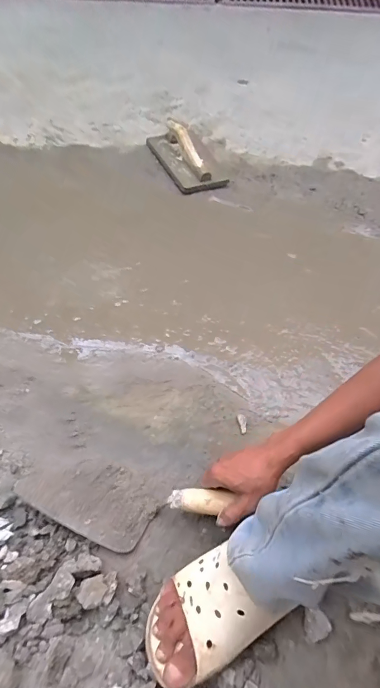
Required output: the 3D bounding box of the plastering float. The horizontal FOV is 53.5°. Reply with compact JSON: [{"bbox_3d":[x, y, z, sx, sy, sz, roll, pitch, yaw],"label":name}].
[{"bbox_3d":[-0.016,-0.602,1.173,0.179,0.064,0.369,-13,55,-11],"label":"plastering float"}]

